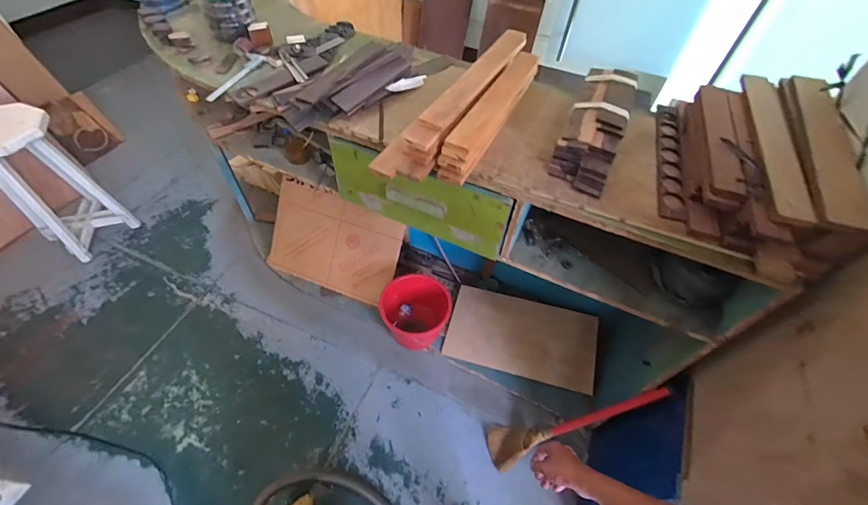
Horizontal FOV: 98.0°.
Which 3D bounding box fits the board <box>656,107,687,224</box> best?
[{"bbox_3d":[0.521,-0.215,0.835,0.050,0.020,0.405,16,53,9],"label":"board"}]

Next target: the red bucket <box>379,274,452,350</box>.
[{"bbox_3d":[-0.075,0.266,1.548,0.278,0.229,0.273,2,52,-2],"label":"red bucket"}]

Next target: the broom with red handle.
[{"bbox_3d":[0.440,0.579,1.224,0.096,0.661,0.134,24,45,-30],"label":"broom with red handle"}]

